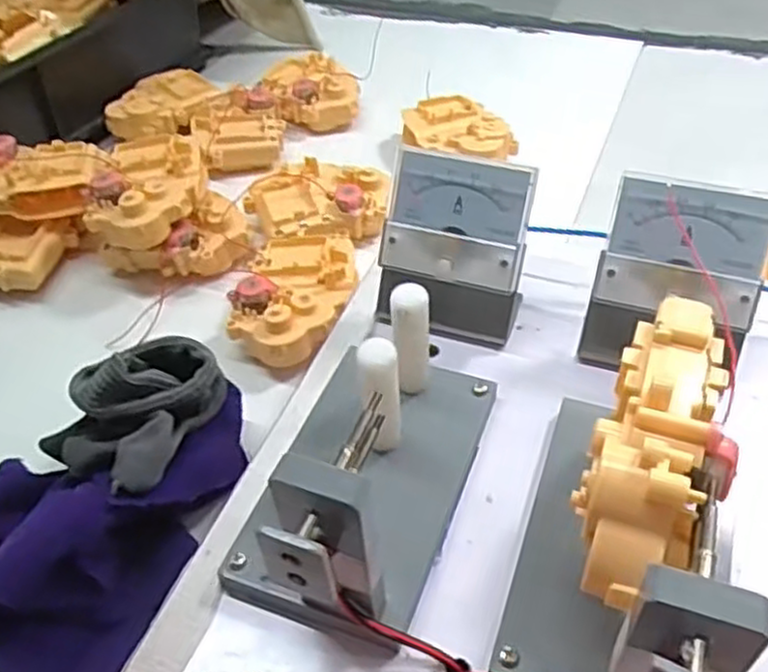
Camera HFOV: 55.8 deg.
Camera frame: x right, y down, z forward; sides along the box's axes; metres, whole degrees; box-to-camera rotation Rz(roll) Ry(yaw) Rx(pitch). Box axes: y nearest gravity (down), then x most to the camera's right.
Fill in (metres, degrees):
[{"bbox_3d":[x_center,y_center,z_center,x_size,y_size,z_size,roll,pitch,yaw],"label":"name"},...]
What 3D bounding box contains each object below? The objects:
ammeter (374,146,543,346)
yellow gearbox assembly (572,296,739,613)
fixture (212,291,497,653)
[{"bbox_3d":[0.031,-0.036,0.330,0.062,0.078,0.047,13,47,18],"label":"ammeter"},{"bbox_3d":[0.084,0.029,0.218,0.036,0.037,0.100,15,48,19],"label":"yellow gearbox assembly"},{"bbox_3d":[-0.007,0.033,0.260,0.067,0.079,0.133,14,48,18],"label":"fixture"}]

